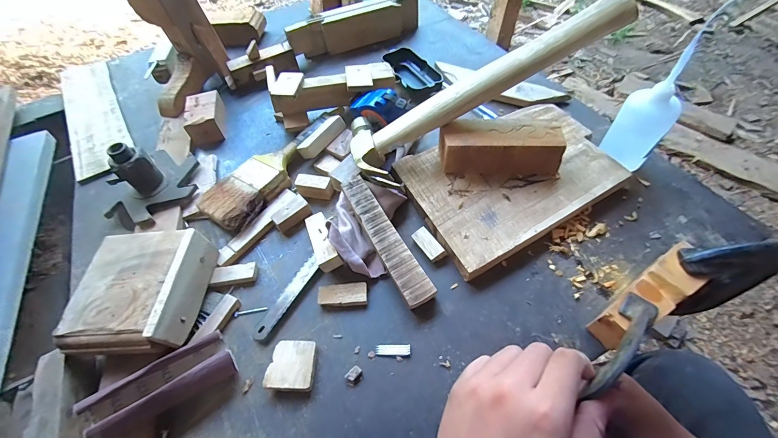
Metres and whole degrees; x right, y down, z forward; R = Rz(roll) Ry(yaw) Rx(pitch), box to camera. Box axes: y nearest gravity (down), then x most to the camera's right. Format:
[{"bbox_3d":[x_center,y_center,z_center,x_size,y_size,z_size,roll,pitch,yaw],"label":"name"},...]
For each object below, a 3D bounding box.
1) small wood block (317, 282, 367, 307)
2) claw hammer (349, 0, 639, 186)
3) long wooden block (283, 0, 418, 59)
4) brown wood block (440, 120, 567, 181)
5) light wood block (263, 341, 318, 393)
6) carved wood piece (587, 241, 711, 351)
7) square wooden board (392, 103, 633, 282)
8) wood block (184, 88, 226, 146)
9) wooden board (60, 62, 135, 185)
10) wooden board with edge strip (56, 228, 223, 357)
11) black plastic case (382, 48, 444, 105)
[{"bbox_3d":[-0.043,0.073,0.313,0.045,0.010,0.021,-5,56,-3],"label":"small wood block"},{"bbox_3d":[0.087,-0.136,0.338,0.283,0.032,0.093,-27,56,15],"label":"claw hammer"},{"bbox_3d":[-0.056,-0.327,0.554,0.225,0.056,0.035,-17,58,-11],"label":"long wooden block"},{"bbox_3d":[0.118,-0.074,0.355,0.122,0.048,0.042,6,56,4],"label":"brown wood block"},{"bbox_3d":[-0.082,0.124,0.279,0.038,0.013,0.039,3,56,2],"label":"light wood block"},{"bbox_3d":[0.215,0.060,0.268,0.108,0.036,0.032,-37,62,-6],"label":"carved wood piece"},{"bbox_3d":[0.135,-0.049,0.367,0.223,0.028,0.155,-24,59,-15],"label":"square wooden board"},{"bbox_3d":[-0.254,-0.140,0.459,0.045,0.034,0.074,-13,57,-8],"label":"wood block"},{"bbox_3d":[-0.459,-0.170,0.508,0.074,0.010,0.314,-30,61,-18],"label":"wooden board"},{"bbox_3d":[-0.222,0.068,0.299,0.092,0.050,0.103,-1,56,-1],"label":"wooden board with edge strip"},{"bbox_3d":[0.034,-0.214,0.492,0.056,0.027,0.114,-32,62,-20],"label":"black plastic case"}]

